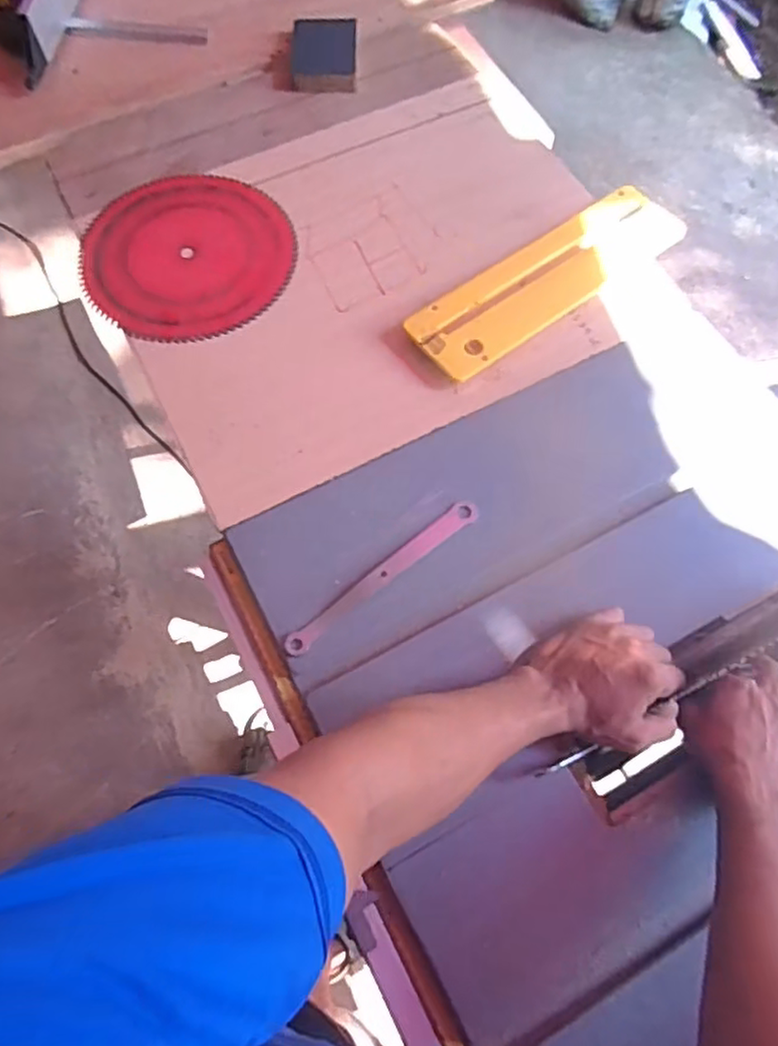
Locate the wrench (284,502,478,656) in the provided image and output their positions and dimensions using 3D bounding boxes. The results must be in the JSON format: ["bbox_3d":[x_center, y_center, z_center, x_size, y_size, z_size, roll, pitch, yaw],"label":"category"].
[{"bbox_3d":[-0.004,0.046,0.593,0.217,0.007,0.022,-37,72,-15],"label":"wrench"}]

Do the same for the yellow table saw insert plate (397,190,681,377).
[{"bbox_3d":[0.178,-0.272,0.722,0.345,0.017,0.099,-35,72,-14],"label":"yellow table saw insert plate"}]

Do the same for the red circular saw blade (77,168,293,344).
[{"bbox_3d":[-0.226,-0.306,0.737,0.229,0.008,0.247,1,65,-3],"label":"red circular saw blade"}]

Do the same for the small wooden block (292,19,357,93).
[{"bbox_3d":[-0.084,-0.613,0.856,0.081,0.025,0.128,-1,67,-1],"label":"small wooden block"}]

